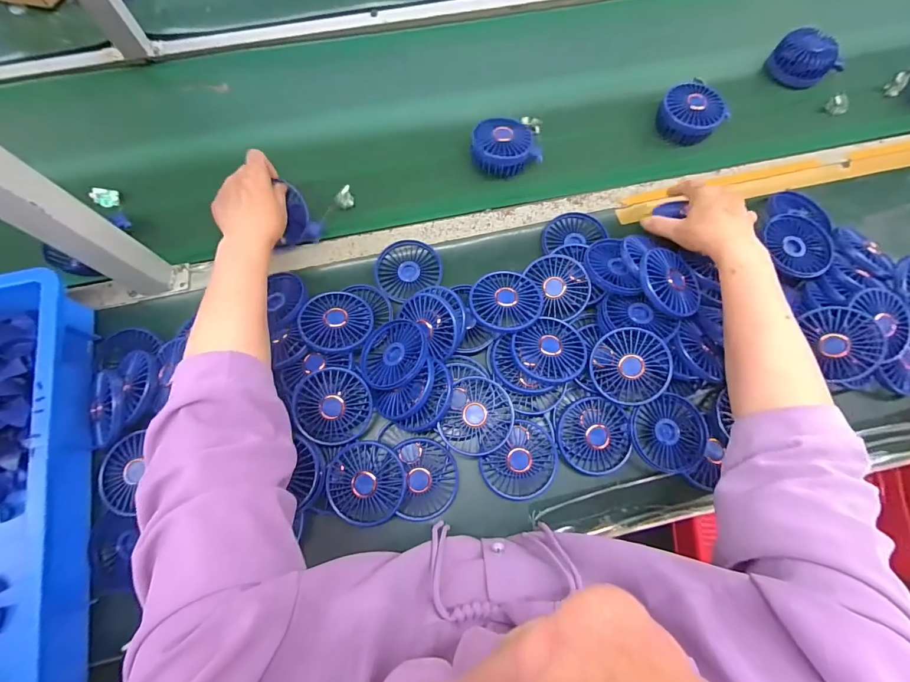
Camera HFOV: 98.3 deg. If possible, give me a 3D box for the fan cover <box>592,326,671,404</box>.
[{"bbox_3d":[0.204,0.029,0.460,0.084,0.028,0.086,4,99,16],"label":"fan cover"}]

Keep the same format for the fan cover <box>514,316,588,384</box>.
[{"bbox_3d":[0.115,0.012,0.464,0.083,0.021,0.079,-33,73,-9],"label":"fan cover"}]

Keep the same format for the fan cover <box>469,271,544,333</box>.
[{"bbox_3d":[0.063,-0.050,0.486,0.085,0.019,0.080,-12,71,-2],"label":"fan cover"}]

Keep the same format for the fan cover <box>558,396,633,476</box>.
[{"bbox_3d":[0.164,0.111,0.462,0.081,0.024,0.083,7,71,4],"label":"fan cover"}]

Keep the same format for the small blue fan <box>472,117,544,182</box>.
[{"bbox_3d":[0.070,-0.283,0.573,0.096,0.039,0.076,-24,72,-6],"label":"small blue fan"}]

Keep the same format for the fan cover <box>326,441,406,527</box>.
[{"bbox_3d":[-0.098,0.159,0.443,0.085,0.028,0.087,-11,71,-2],"label":"fan cover"}]

